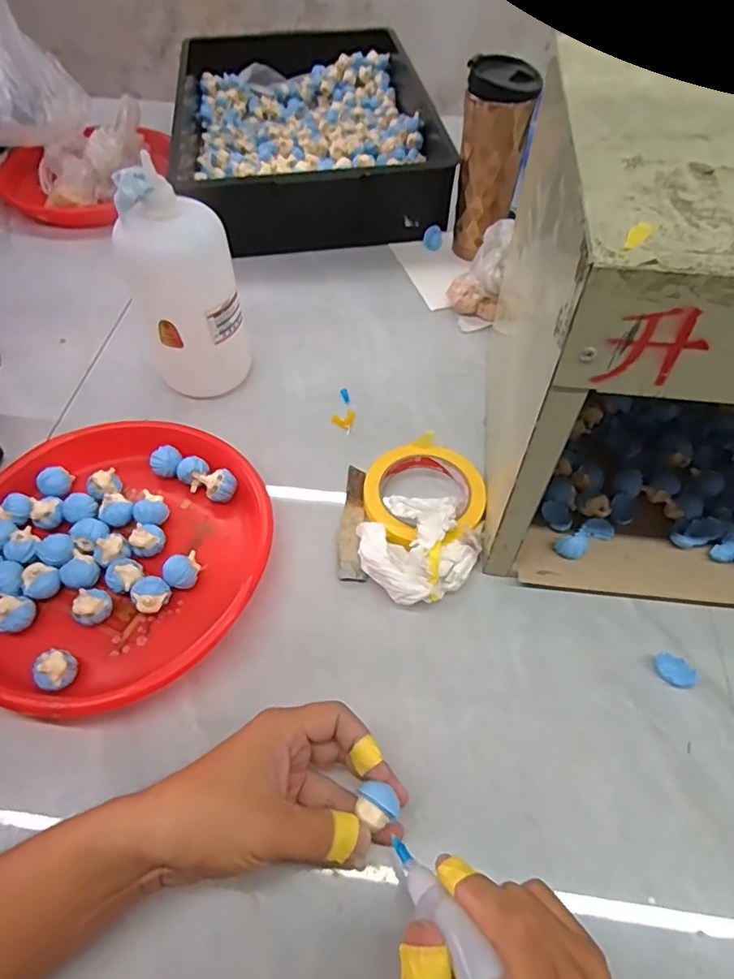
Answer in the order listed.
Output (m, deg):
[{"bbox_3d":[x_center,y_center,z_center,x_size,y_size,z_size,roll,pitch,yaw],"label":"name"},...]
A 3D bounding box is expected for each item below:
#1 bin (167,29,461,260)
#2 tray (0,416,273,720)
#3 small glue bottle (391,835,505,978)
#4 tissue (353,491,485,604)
[{"bbox_3d":[-0.083,-0.520,0.834,0.353,0.093,0.499,-8,55,-4],"label":"bin"},{"bbox_3d":[-0.208,0.051,0.463,0.247,0.035,0.243,-1,55,1],"label":"tray"},{"bbox_3d":[0.034,0.203,0.271,0.019,0.022,0.078,-28,23,-17],"label":"small glue bottle"},{"bbox_3d":[0.042,0.044,0.464,0.095,0.041,0.090,-32,60,-20],"label":"tissue"}]

